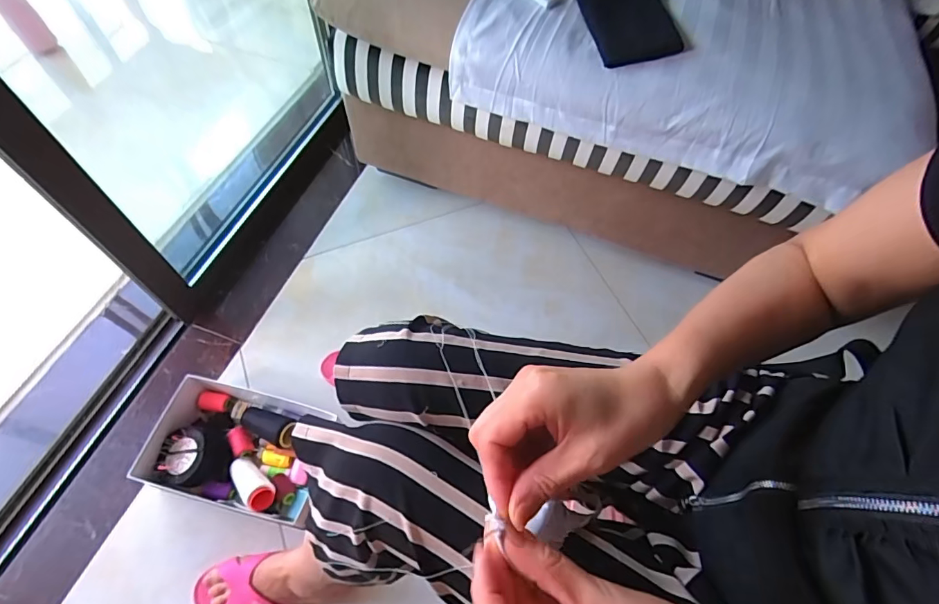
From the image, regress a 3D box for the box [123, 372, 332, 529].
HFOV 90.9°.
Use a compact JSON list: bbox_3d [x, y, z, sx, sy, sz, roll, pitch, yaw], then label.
[{"bbox_3d":[-0.394,0.256,0.812,0.285,0.103,0.191,13,59,4],"label":"box"}]

